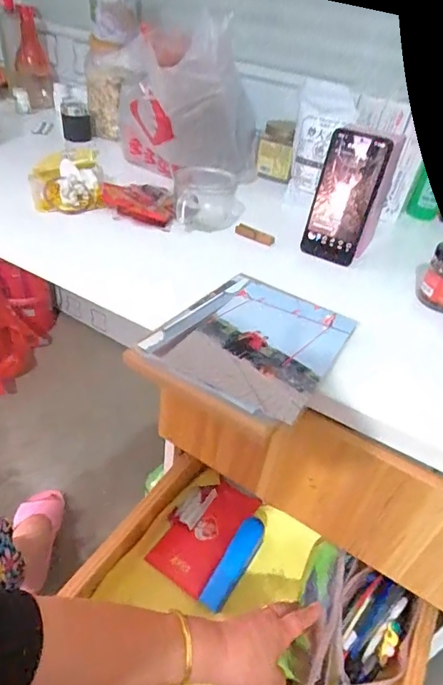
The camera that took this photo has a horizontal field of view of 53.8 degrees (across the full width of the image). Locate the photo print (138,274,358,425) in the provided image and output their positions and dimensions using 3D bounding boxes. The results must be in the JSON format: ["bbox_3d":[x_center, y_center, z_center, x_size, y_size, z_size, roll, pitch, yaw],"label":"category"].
[{"bbox_3d":[0.036,-0.007,0.435,0.153,0.007,0.181,25,41,20],"label":"photo print"}]

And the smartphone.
[{"bbox_3d":[0.165,-0.192,0.593,0.079,0.166,0.015,23,30,19],"label":"smartphone"}]

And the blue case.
[{"bbox_3d":[0.017,0.280,0.555,0.030,0.030,0.118,27,56,22],"label":"blue case"}]

